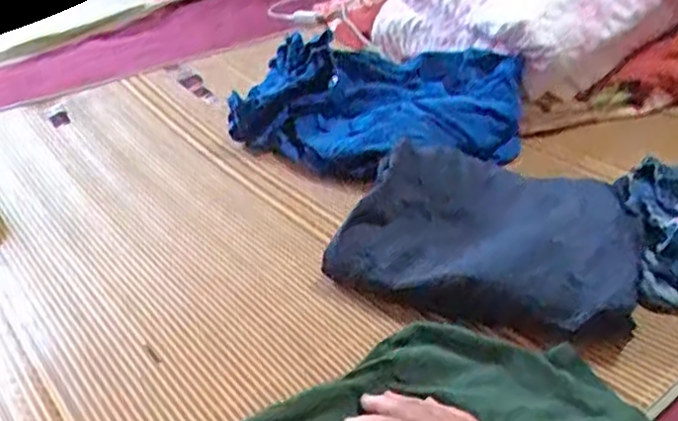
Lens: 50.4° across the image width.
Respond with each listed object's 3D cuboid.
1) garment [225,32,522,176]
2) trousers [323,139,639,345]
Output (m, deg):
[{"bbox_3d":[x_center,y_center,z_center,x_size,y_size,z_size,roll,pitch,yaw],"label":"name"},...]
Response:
[{"bbox_3d":[0.057,-0.156,1.033,0.395,0.097,0.272,9,34,19],"label":"garment"},{"bbox_3d":[0.166,0.016,0.761,0.286,0.077,0.237,12,35,23],"label":"trousers"}]

